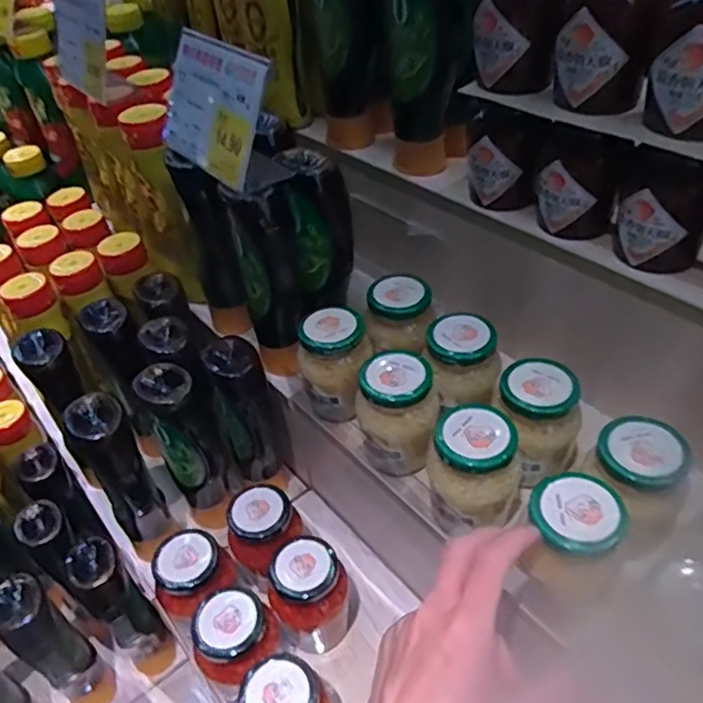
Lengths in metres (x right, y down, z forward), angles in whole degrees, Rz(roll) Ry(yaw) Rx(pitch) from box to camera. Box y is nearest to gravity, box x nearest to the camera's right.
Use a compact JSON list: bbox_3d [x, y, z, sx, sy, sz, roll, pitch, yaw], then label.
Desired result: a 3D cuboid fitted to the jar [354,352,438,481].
[{"bbox_3d":[0.040,0.054,0.533,0.064,0.102,0.059,-4,42,4],"label":"jar"}]

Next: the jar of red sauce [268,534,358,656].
[{"bbox_3d":[-0.034,0.224,0.572,0.059,0.103,0.067,7,44,16],"label":"jar of red sauce"}]

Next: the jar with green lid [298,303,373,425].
[{"bbox_3d":[-0.013,0.015,0.579,0.062,0.103,0.053,-7,42,0],"label":"jar with green lid"}]

